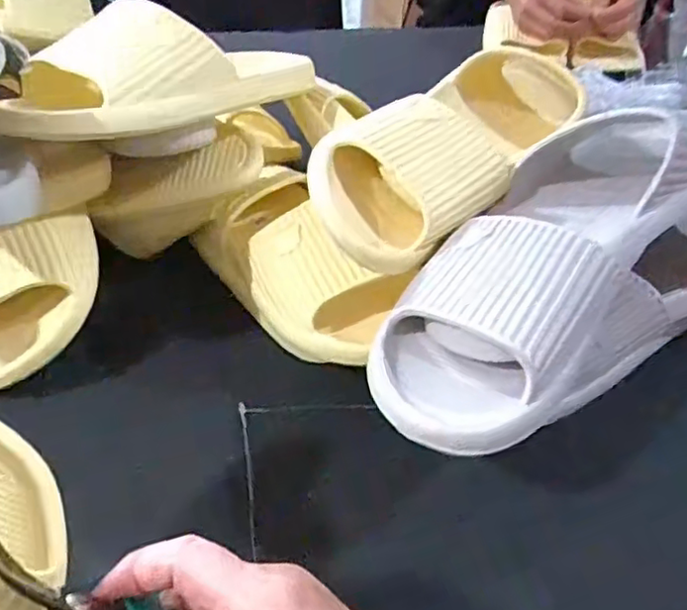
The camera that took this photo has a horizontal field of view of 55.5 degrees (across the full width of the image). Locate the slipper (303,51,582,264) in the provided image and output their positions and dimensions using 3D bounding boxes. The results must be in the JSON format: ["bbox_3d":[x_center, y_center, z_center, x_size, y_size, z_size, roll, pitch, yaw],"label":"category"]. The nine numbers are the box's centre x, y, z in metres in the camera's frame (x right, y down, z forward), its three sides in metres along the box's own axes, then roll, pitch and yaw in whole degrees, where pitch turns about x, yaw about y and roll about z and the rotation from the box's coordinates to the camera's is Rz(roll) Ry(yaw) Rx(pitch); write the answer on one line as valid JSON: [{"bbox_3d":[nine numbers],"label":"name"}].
[{"bbox_3d":[0.072,-0.104,0.448,0.101,0.071,0.219,32,49,28],"label":"slipper"}]

